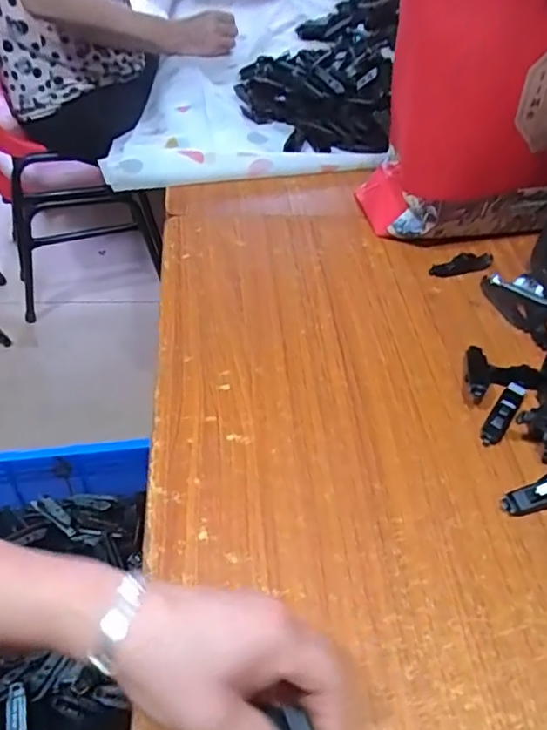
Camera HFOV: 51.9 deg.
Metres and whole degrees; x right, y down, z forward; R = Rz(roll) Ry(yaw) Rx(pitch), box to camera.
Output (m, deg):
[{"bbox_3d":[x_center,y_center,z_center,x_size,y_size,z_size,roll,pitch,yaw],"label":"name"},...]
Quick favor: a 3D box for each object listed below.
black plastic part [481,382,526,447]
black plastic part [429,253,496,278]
[{"bbox_3d":[0.213,0.042,0.517,0.018,0.014,0.082,29,52,20],"label":"black plastic part"},{"bbox_3d":[0.225,-0.118,0.665,0.085,0.016,0.023,-11,50,-15],"label":"black plastic part"}]

